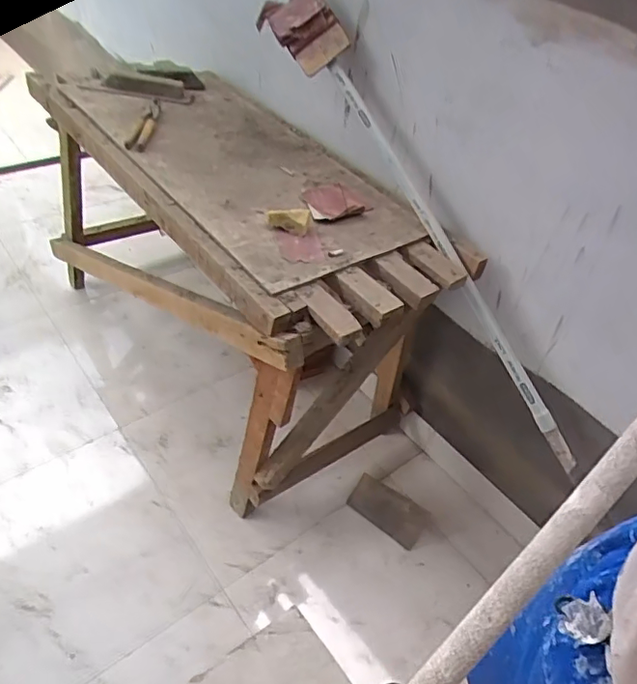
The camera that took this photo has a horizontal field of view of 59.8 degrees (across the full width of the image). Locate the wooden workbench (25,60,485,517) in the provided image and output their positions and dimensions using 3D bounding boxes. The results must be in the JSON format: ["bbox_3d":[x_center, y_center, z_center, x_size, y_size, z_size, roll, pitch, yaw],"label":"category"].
[{"bbox_3d":[-0.273,-0.246,1.429,0.502,0.587,1.256,-25,54,-32],"label":"wooden workbench"}]

